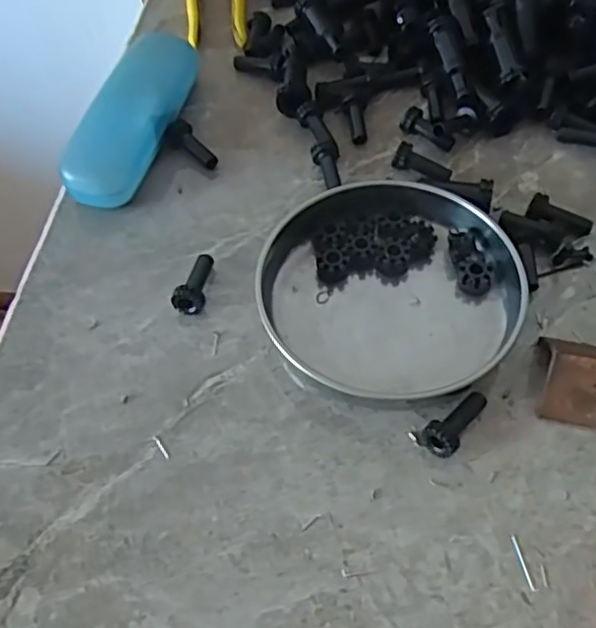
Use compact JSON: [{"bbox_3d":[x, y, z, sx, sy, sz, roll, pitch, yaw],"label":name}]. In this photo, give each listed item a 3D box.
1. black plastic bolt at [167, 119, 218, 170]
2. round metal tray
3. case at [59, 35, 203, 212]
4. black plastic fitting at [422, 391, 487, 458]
[{"bbox_3d":[-0.070,-0.111,0.434,0.019,0.013,0.040,-31,61,-18],"label":"black plastic bolt"},{"bbox_3d":[0.052,-0.017,0.366,0.139,0.028,0.134,0,57,1],"label":"round metal tray"},{"bbox_3d":[-0.107,-0.135,0.439,0.047,0.037,0.155,13,58,9],"label":"case"},{"bbox_3d":[0.080,0.053,0.326,0.040,0.015,0.017,-37,63,-21],"label":"black plastic fitting"}]

